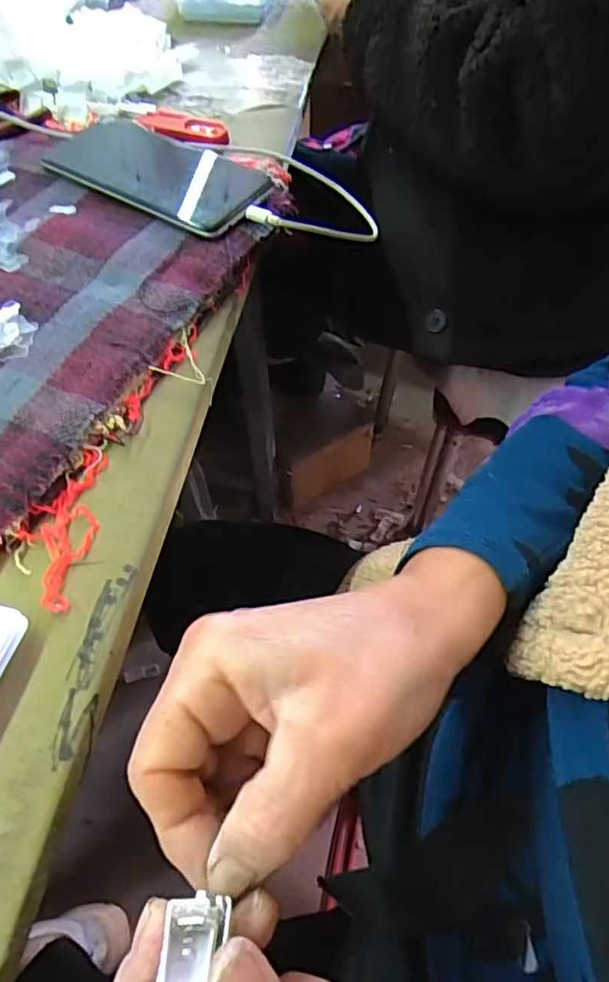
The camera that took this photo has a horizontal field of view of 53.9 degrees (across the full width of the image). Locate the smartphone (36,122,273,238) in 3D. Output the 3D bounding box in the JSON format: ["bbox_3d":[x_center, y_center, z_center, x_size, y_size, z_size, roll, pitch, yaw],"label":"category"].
[{"bbox_3d":[-0.104,-0.231,0.425,0.167,0.012,0.086,30,61,16],"label":"smartphone"}]

